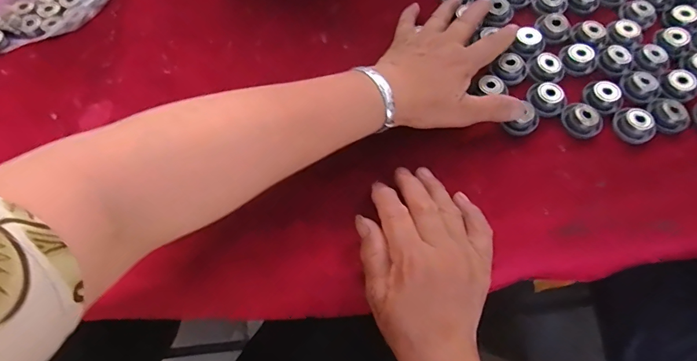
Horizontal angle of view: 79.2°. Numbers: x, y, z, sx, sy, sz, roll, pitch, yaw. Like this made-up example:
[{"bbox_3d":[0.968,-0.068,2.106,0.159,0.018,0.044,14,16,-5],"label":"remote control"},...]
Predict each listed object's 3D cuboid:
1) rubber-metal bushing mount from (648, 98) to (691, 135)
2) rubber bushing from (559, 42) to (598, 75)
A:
[{"bbox_3d":[0.281,-0.058,0.369,0.030,0.009,0.033,7,63,2],"label":"rubber-metal bushing mount"},{"bbox_3d":[0.213,-0.112,0.390,0.032,0.015,0.027,27,66,12],"label":"rubber bushing"}]

